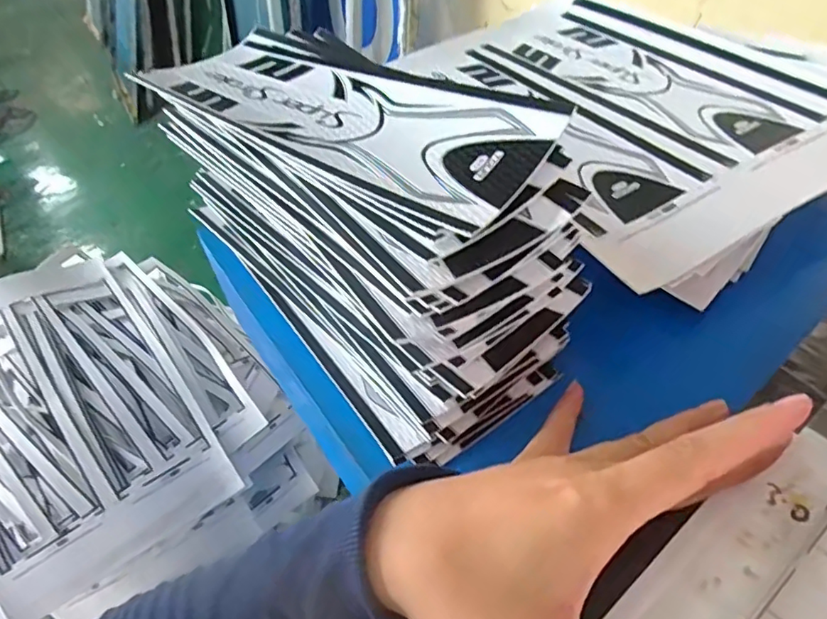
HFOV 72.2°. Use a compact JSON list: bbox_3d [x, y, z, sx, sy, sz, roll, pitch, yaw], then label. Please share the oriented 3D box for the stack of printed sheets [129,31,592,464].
[{"bbox_3d":[-0.037,-0.066,0.347,0.131,0.109,0.293,-31,51,-20],"label":"stack of printed sheets"}]

